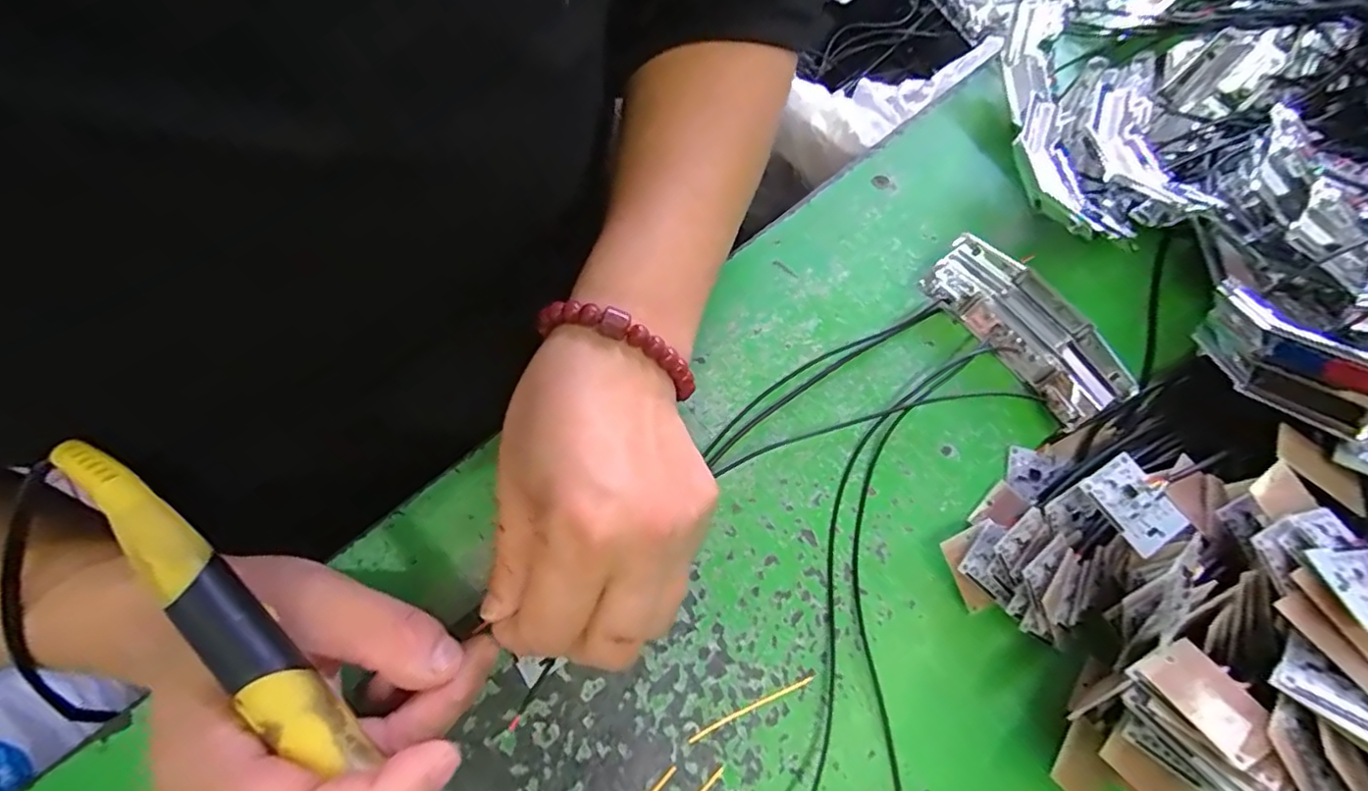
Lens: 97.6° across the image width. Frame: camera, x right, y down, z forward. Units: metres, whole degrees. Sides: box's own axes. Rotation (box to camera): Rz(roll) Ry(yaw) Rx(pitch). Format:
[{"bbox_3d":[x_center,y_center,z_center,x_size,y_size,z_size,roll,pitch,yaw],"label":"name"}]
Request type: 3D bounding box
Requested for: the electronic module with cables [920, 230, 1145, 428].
[{"bbox_3d":[0.162,-0.033,0.283,0.041,0.025,0.097,-33,73,-14],"label":"electronic module with cables"}]

